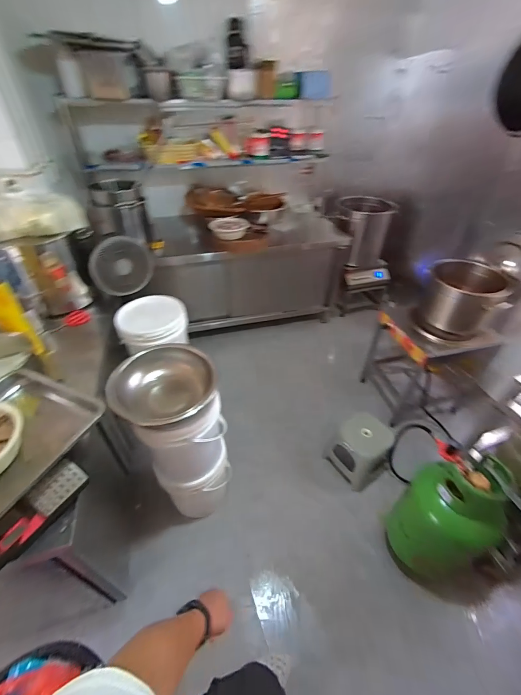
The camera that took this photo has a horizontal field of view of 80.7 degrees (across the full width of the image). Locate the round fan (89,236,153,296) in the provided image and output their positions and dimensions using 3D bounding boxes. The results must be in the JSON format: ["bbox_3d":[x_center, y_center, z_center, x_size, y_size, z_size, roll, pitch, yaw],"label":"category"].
[{"bbox_3d":[-0.699,-0.406,1.563,0.079,0.316,0.307,34,50,31],"label":"round fan"}]

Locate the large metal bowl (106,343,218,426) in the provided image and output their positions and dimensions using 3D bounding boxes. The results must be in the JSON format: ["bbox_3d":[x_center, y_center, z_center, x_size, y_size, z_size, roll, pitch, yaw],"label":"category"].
[{"bbox_3d":[-0.337,0.159,1.109,0.377,0.166,0.306,-13,43,-16],"label":"large metal bowl"}]

